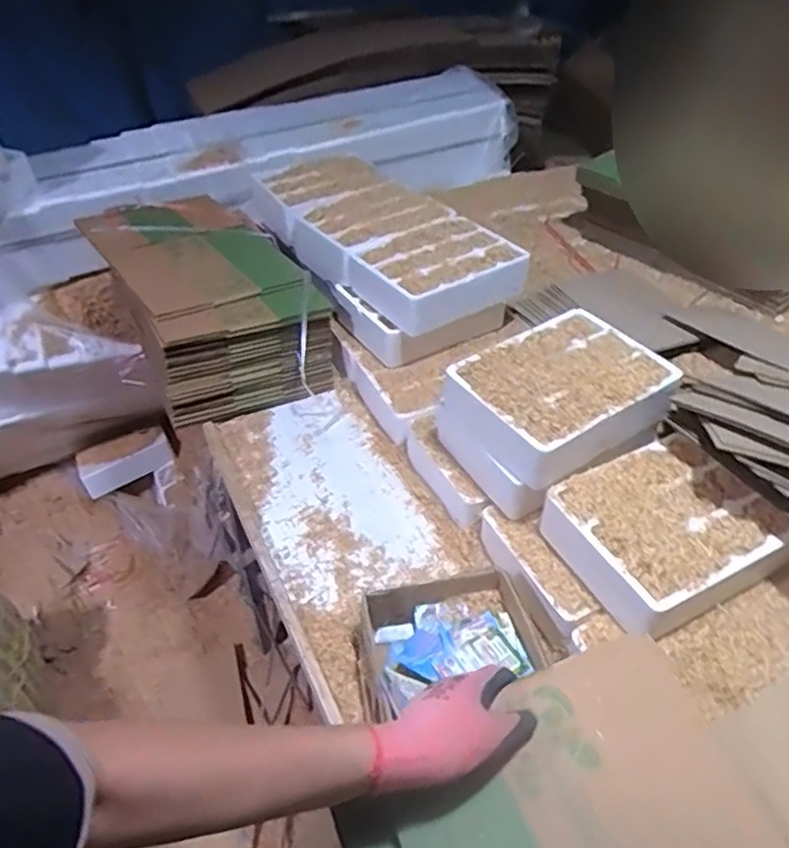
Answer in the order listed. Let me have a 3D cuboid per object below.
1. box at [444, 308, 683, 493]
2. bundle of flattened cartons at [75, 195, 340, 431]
[{"bbox_3d":[0.214,-0.037,0.851,0.248,0.078,0.199,-22,47,-21],"label":"box"},{"bbox_3d":[-0.334,-0.225,1.202,0.285,0.206,0.487,-23,47,-22],"label":"bundle of flattened cartons"}]

